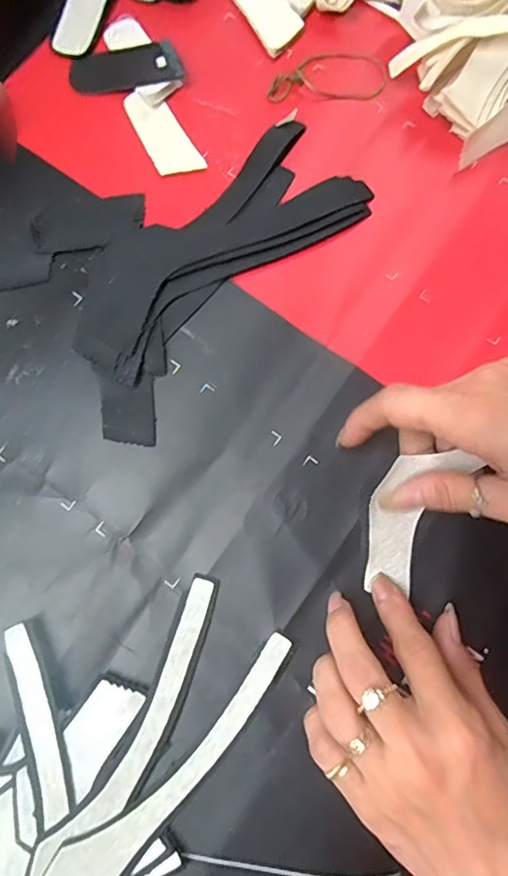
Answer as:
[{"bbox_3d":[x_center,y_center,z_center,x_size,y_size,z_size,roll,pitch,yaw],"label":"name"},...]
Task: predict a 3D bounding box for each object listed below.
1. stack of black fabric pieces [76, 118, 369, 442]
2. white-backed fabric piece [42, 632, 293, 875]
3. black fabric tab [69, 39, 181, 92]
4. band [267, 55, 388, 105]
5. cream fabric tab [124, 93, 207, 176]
[{"bbox_3d":[-0.025,-0.100,0.313,0.208,0.011,0.097,-42,82,-9],"label":"stack of black fabric pieces"},{"bbox_3d":[-0.049,0.172,0.253,0.055,0.007,0.183,29,74,-2],"label":"white-backed fabric piece"},{"bbox_3d":[-0.083,-0.239,0.343,0.071,0.007,0.033,-8,79,-3],"label":"black fabric tab"},{"bbox_3d":[0.047,-0.236,0.343,0.076,0.006,0.036,-3,78,-2],"label":"band"},{"bbox_3d":[-0.058,-0.192,0.334,0.028,0.004,0.064,-30,80,-7],"label":"cream fabric tab"}]

